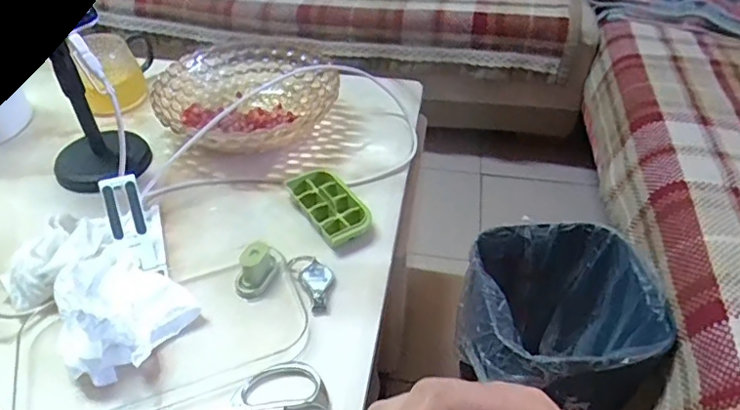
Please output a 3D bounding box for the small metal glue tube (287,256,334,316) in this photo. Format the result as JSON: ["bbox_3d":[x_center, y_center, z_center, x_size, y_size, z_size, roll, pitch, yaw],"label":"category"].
[{"bbox_3d":[-0.052,0.074,0.533,0.037,0.007,0.074,-21,46,-21],"label":"small metal glue tube"}]

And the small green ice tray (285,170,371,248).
[{"bbox_3d":[-0.043,0.000,0.605,0.059,0.029,0.111,-25,48,-25],"label":"small green ice tray"}]

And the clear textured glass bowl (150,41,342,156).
[{"bbox_3d":[-0.160,-0.127,0.716,0.213,0.074,0.228,0,42,0],"label":"clear textured glass bowl"}]

